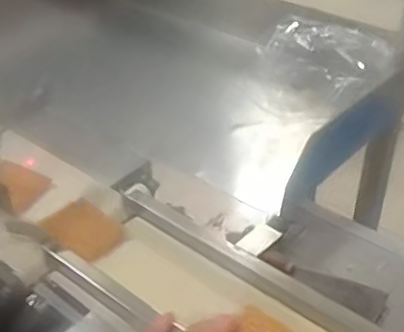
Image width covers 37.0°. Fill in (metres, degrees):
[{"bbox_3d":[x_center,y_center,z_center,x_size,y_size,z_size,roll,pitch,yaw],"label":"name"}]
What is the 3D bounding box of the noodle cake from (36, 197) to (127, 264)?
[{"bbox_3d":[-0.141,0.073,0.731,0.091,0.017,0.065,24,42,30],"label":"noodle cake"}]

